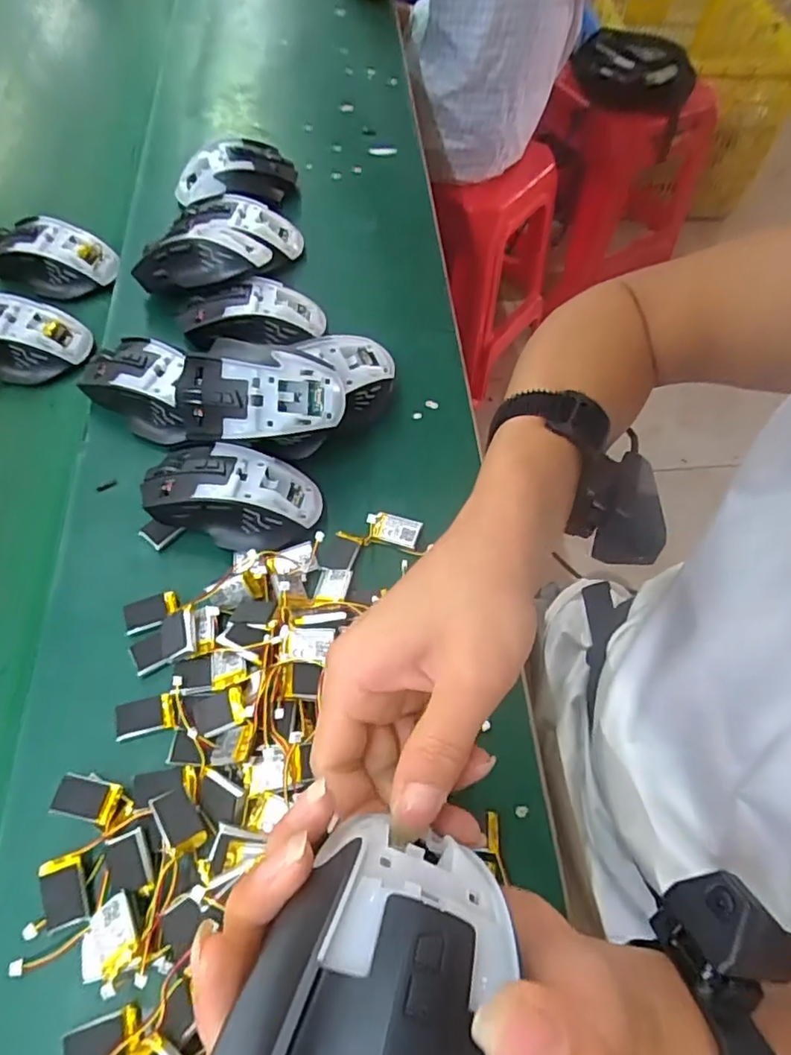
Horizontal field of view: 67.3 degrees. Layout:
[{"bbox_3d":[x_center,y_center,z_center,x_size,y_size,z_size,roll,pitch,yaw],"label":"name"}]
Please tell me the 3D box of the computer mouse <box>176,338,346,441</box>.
[{"bbox_3d":[-0.095,-0.093,0.405,0.118,0.042,0.067,10,61,4],"label":"computer mouse"}]

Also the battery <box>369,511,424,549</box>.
[{"bbox_3d":[0.000,0.002,0.410,0.033,0.008,0.020,13,61,5],"label":"battery"}]

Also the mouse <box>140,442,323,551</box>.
[{"bbox_3d":[-0.111,-0.021,0.400,0.117,0.043,0.069,8,61,3],"label":"mouse"}]

